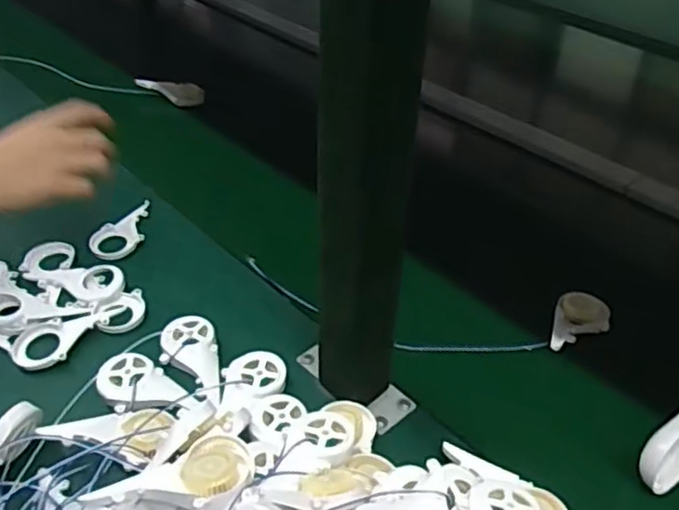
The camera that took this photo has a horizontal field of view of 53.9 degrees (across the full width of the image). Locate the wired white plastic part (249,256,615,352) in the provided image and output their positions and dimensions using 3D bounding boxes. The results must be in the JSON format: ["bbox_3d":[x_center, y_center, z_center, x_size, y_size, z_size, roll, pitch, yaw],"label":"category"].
[{"bbox_3d":[0.068,0.049,0.605,0.342,0.024,0.087,8,40,9],"label":"wired white plastic part"}]

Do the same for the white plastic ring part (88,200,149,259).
[{"bbox_3d":[-0.213,-0.028,0.669,0.040,0.012,0.095,13,41,14],"label":"white plastic ring part"}]

